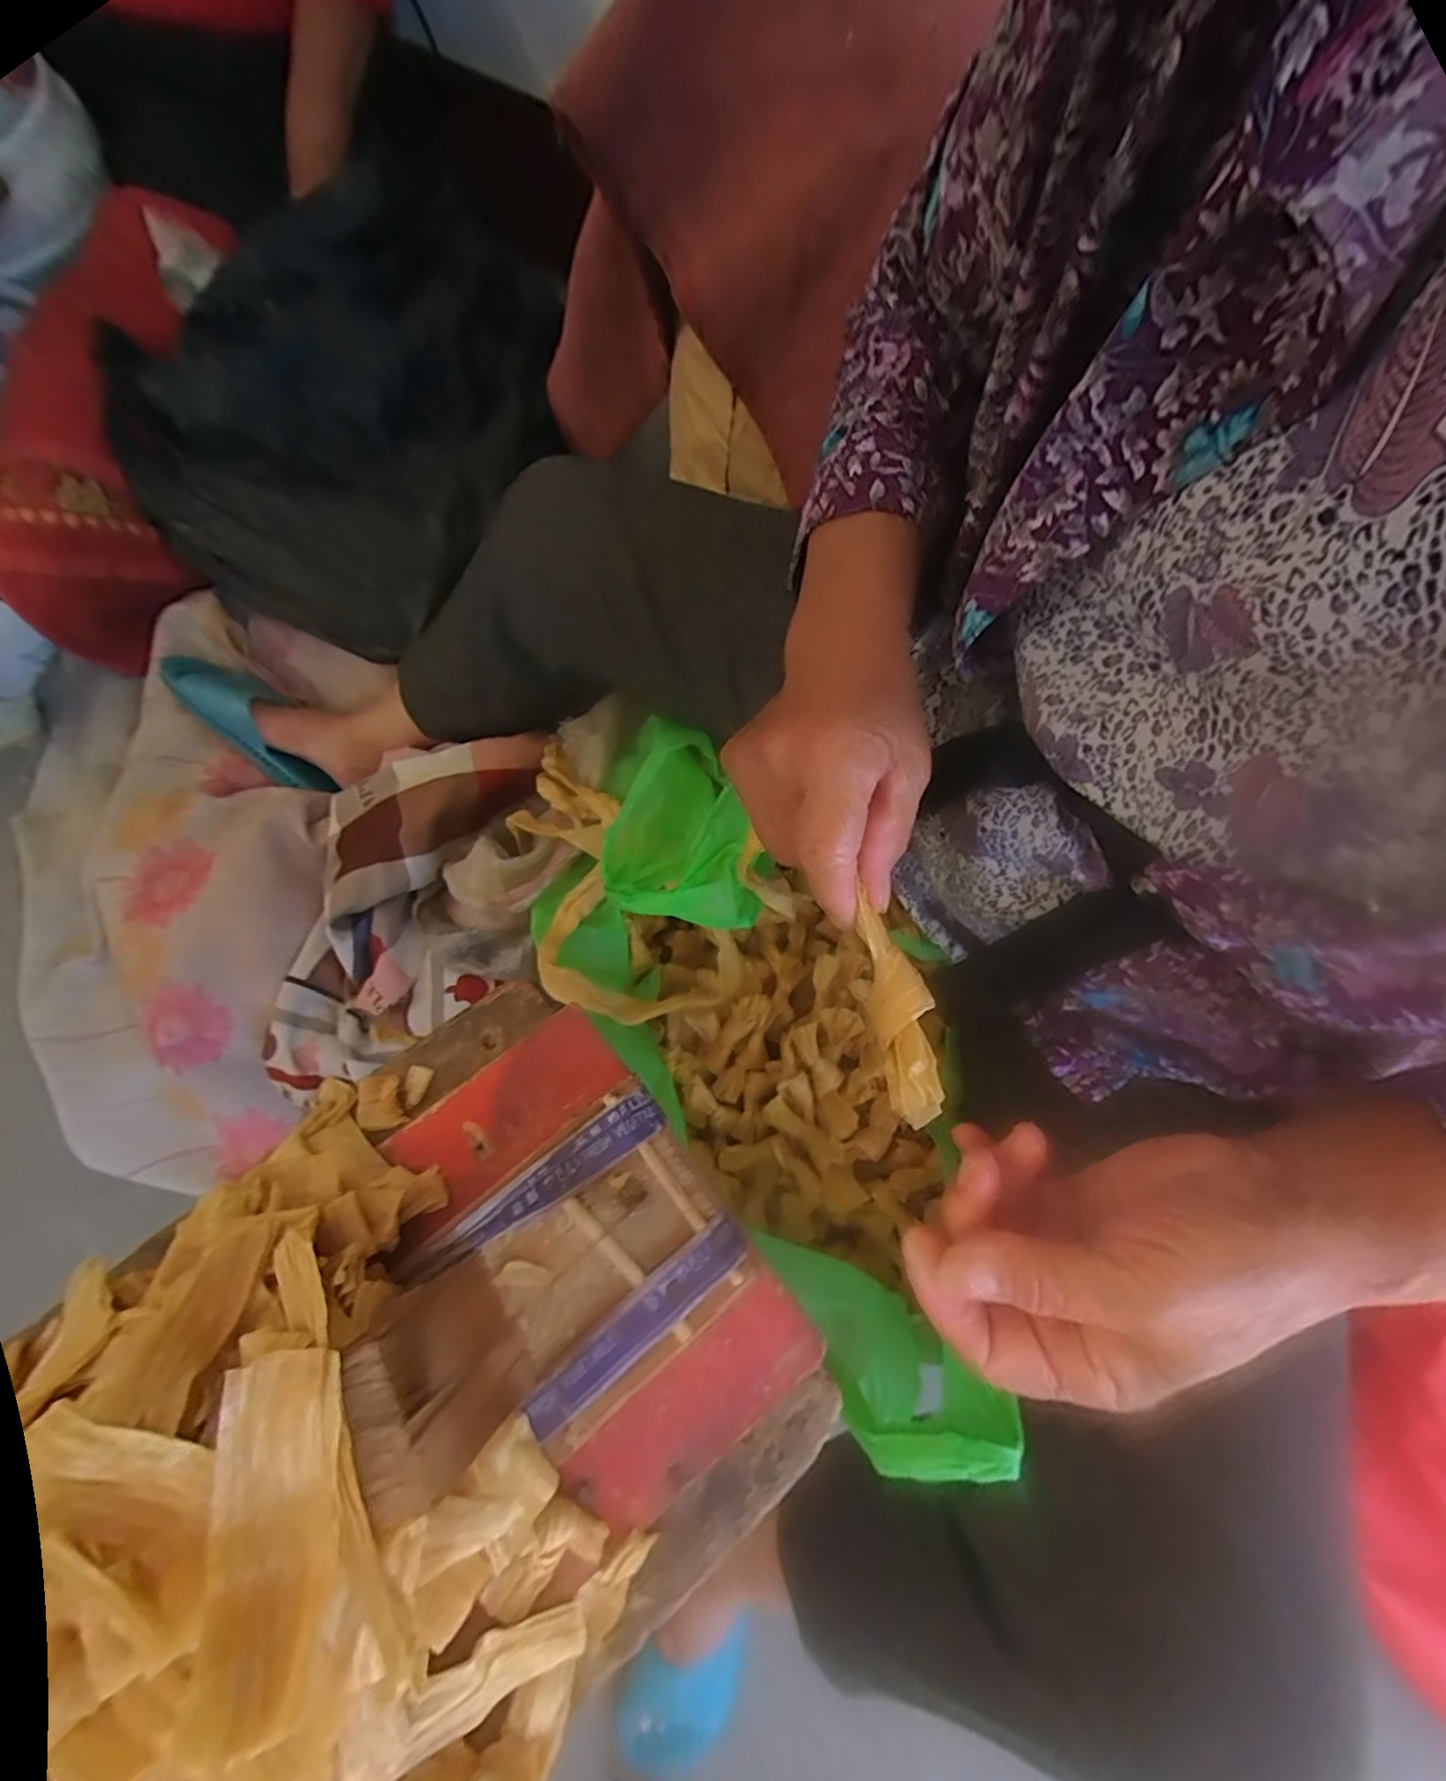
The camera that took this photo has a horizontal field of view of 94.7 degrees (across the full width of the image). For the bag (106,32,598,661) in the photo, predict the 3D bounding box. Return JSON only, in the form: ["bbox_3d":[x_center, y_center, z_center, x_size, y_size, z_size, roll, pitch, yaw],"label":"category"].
[{"bbox_3d":[-0.376,-0.527,0.709,0.305,0.179,0.484,26,75,7],"label":"bag"}]

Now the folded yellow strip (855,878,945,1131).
[{"bbox_3d":[0.068,0.046,0.252,0.020,0.020,0.077,-6,68,-3],"label":"folded yellow strip"}]

